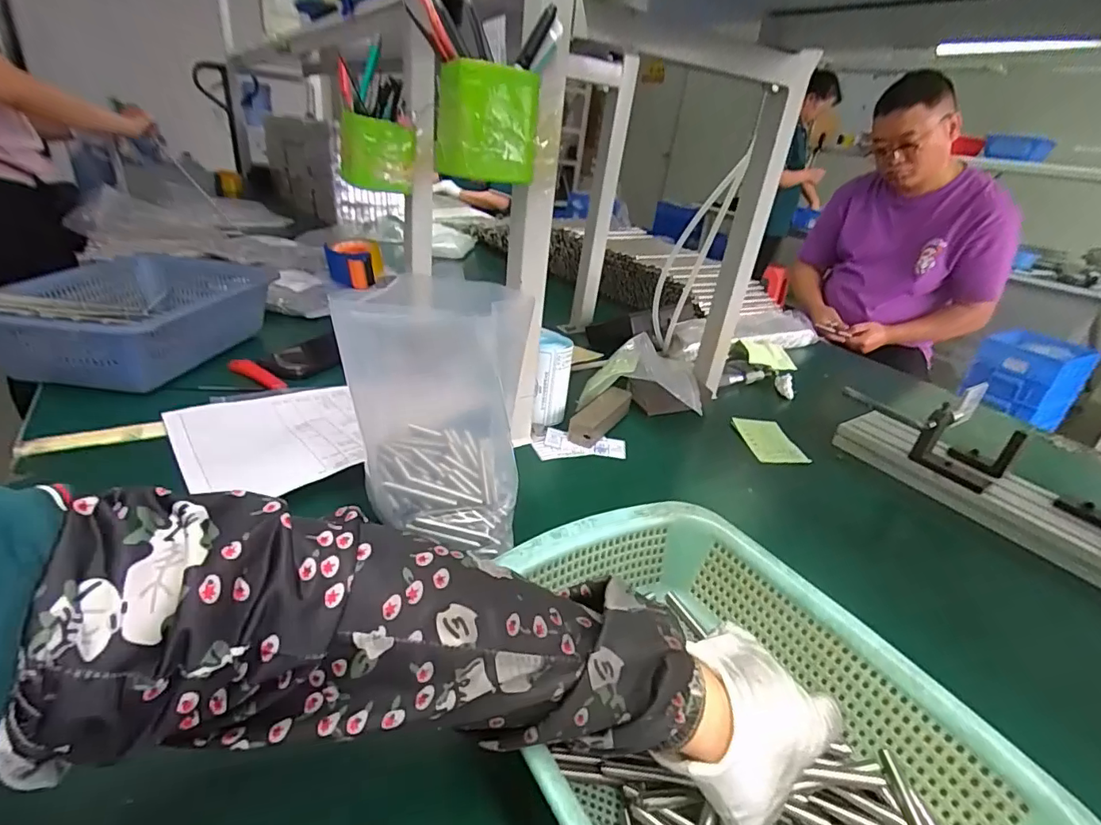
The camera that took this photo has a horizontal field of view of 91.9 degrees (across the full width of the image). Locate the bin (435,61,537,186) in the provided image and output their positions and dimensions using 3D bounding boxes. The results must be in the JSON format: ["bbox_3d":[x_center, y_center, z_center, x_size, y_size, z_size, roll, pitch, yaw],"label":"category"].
[{"bbox_3d":[-0.052,-0.236,0.438,0.080,0.081,0.070,2,28,-12],"label":"bin"}]

